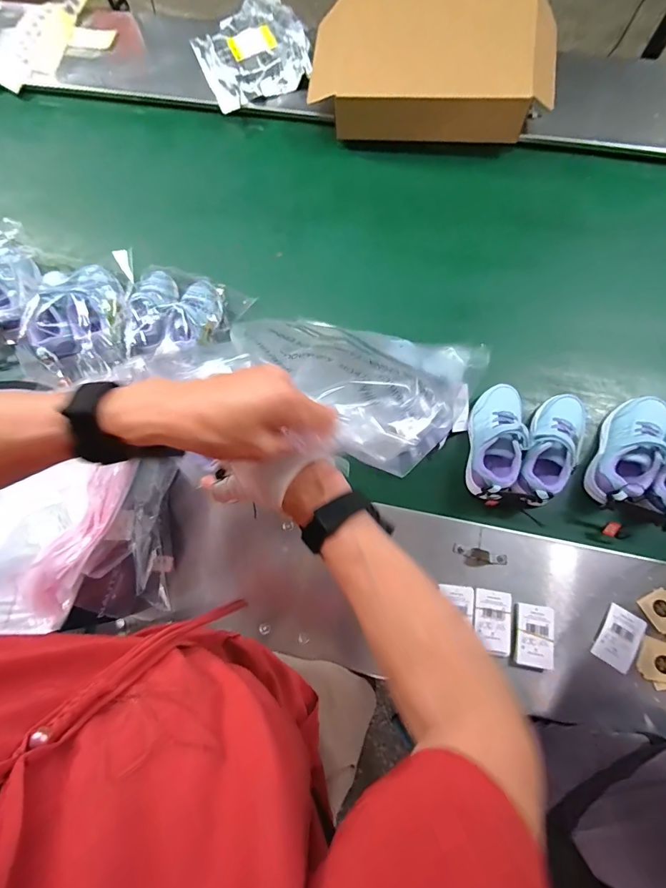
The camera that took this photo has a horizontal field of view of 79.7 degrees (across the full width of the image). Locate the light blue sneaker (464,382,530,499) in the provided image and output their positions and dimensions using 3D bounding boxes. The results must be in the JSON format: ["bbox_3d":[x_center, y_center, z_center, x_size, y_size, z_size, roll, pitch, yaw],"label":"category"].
[{"bbox_3d":[0.254,-0.007,0.625,0.072,0.073,0.182,12,76,4],"label":"light blue sneaker"}]

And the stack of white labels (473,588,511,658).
[{"bbox_3d":[0.226,0.253,0.568,0.052,0.012,0.083,10,76,4],"label":"stack of white labels"}]

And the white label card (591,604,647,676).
[{"bbox_3d":[0.400,0.271,0.557,0.049,0.005,0.080,32,69,18],"label":"white label card"}]

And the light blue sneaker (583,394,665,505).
[{"bbox_3d":[0.458,0.007,0.611,0.080,0.061,0.188,28,78,8],"label":"light blue sneaker"}]

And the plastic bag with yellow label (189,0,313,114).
[{"bbox_3d":[-0.167,-0.825,0.828,0.232,0.098,0.180,-16,76,-3],"label":"plastic bag with yellow label"}]

